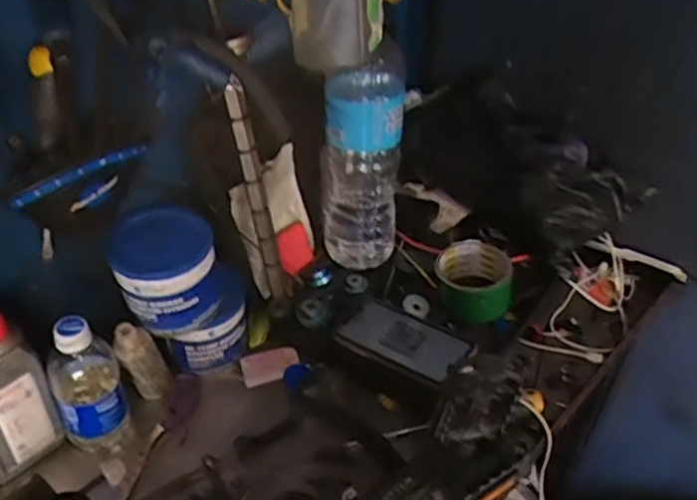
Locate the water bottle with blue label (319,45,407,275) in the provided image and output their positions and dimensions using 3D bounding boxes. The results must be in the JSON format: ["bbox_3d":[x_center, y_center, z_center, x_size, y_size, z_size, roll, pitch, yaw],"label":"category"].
[{"bbox_3d":[0.016,-0.102,0.794,0.093,0.253,0.083,2,40,0],"label":"water bottle with blue label"}]

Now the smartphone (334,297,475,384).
[{"bbox_3d":[0.060,0.098,0.746,0.142,0.012,0.081,21,39,30],"label":"smartphone"}]

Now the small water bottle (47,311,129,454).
[{"bbox_3d":[-0.255,0.131,0.658,0.061,0.163,0.062,-18,44,-22],"label":"small water bottle"}]

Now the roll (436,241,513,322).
[{"bbox_3d":[0.143,0.037,0.777,0.088,0.057,0.081,1,40,-1],"label":"roll"}]

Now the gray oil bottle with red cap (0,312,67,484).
[{"bbox_3d":[-0.328,0.137,0.634,0.080,0.172,0.051,-29,49,-32],"label":"gray oil bottle with red cap"}]

